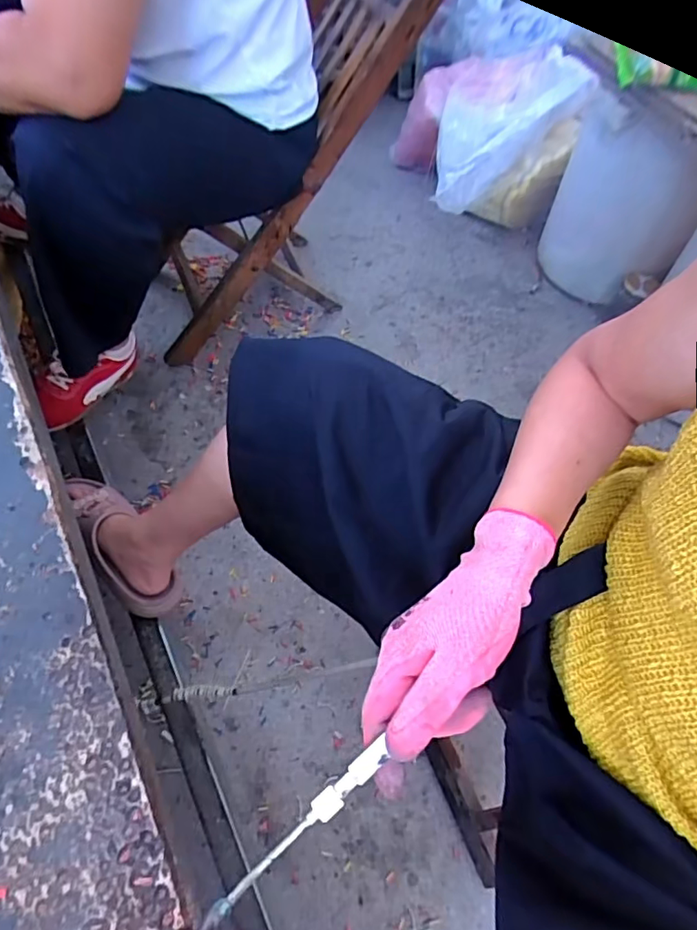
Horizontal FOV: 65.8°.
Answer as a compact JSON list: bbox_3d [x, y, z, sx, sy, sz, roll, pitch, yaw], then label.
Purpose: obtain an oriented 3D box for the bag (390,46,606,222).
[{"bbox_3d":[0.344,-0.856,1.388,0.344,0.276,0.405,-10,60,-9],"label":"bag"}]

